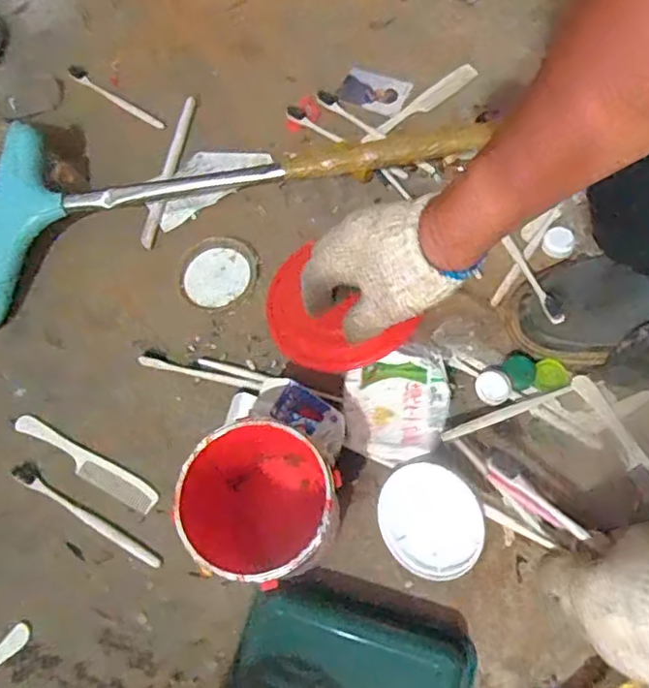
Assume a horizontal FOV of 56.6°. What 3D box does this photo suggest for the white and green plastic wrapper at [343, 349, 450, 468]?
[{"bbox_3d":[0.062,0.055,0.541,0.092,0.019,0.100,-5,58,7],"label":"white and green plastic wrapper"}]

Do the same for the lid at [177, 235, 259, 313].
[{"bbox_3d":[-0.111,-0.076,0.628,0.083,0.011,0.080,-2,67,5],"label":"lid"}]

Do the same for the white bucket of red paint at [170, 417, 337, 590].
[{"bbox_3d":[-0.051,0.126,0.479,0.109,0.117,0.119,-2,67,5],"label":"white bucket of red paint"}]

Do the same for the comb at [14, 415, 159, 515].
[{"bbox_3d":[-0.225,0.111,0.565,0.158,0.006,0.027,24,72,15],"label":"comb"}]

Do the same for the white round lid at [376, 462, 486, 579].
[{"bbox_3d":[0.088,0.148,0.505,0.087,0.007,0.092,-26,75,27],"label":"white round lid"}]

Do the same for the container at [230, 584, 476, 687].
[{"bbox_3d":[0.019,0.254,0.471,0.179,0.037,0.102,12,68,10],"label":"container"}]

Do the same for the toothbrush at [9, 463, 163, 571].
[{"bbox_3d":[-0.216,0.155,0.544,0.162,0.012,0.017,28,73,16],"label":"toothbrush"}]

